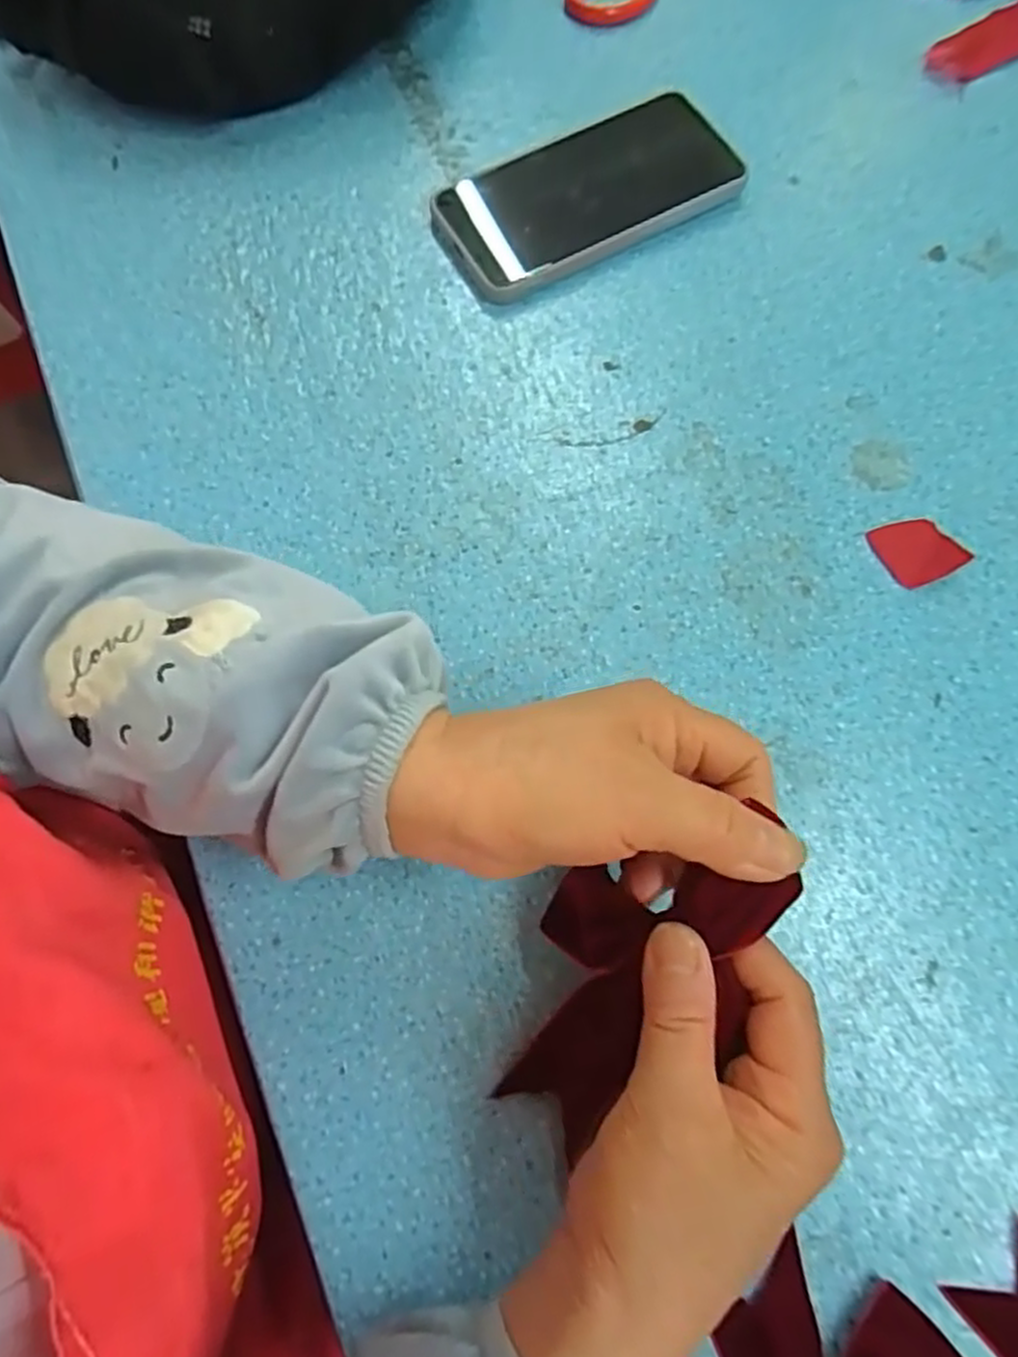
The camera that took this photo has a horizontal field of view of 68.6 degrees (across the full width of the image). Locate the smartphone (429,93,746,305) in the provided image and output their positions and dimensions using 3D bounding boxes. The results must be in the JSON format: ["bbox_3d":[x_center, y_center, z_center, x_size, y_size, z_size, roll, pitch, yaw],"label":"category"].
[{"bbox_3d":[0.041,-0.268,0.411,0.161,0.015,0.085,-29,76,-9],"label":"smartphone"}]

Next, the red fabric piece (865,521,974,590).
[{"bbox_3d":[0.194,-0.062,0.354,0.033,0.007,0.033,-22,75,-7],"label":"red fabric piece"}]

